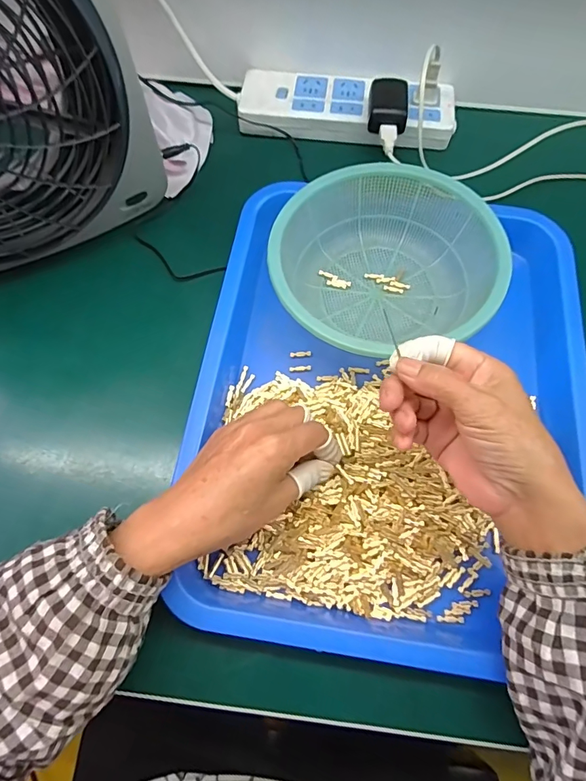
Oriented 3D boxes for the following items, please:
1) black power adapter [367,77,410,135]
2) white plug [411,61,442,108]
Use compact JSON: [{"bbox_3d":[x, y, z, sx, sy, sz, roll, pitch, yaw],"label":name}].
[{"bbox_3d":[0.098,-0.290,0.446,0.038,0.024,0.063,5,67,2],"label":"black power adapter"},{"bbox_3d":[0.143,-0.317,0.449,0.028,0.041,0.021,17,68,7],"label":"white plug"}]

